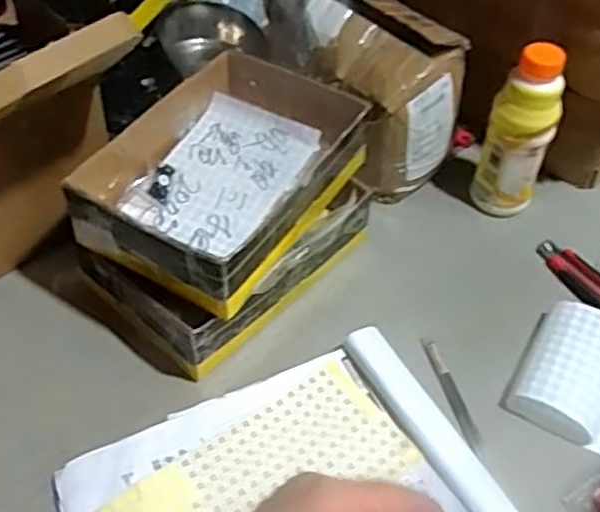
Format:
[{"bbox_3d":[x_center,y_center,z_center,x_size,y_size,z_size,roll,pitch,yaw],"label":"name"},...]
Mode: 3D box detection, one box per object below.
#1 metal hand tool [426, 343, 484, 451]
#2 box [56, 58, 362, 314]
[{"bbox_3d":[0.142,0.125,0.648,0.014,0.012,0.104,-10,50,-11],"label":"metal hand tool"},{"bbox_3d":[-0.065,-0.082,0.673,0.183,0.064,0.262,25,52,19],"label":"box"}]

